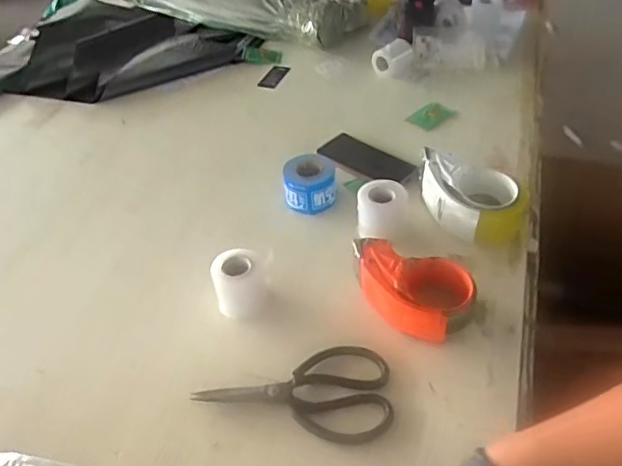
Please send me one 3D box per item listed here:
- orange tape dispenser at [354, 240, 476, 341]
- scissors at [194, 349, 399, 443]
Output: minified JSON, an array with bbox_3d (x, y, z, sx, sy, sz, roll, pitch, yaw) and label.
[{"bbox_3d":[0.119,0.074,0.692,0.156,0.068,0.093,14,46,21],"label":"orange tape dispenser"},{"bbox_3d":[-0.018,0.179,0.621,0.209,0.017,0.104,-5,42,2],"label":"scissors"}]

